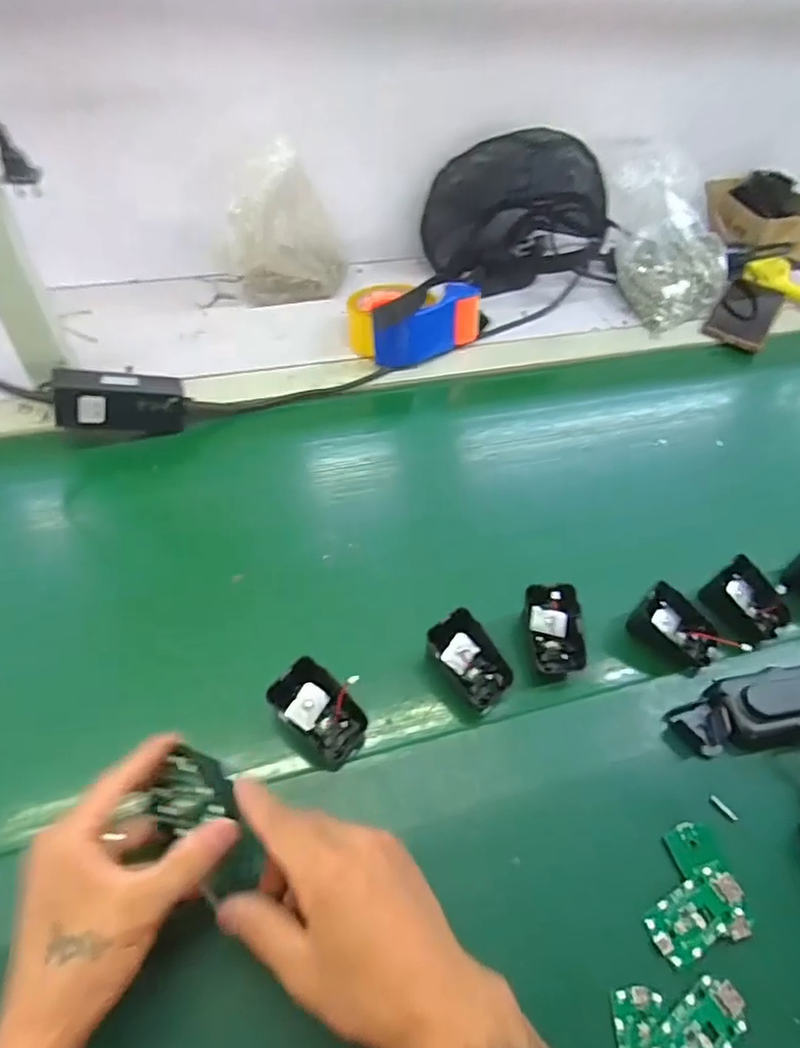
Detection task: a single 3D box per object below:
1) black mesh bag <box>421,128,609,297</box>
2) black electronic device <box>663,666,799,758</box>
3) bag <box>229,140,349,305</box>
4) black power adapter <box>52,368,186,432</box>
[{"bbox_3d":[0.153,-0.429,0.796,0.238,0.168,0.093,4,50,-1],"label":"black mesh bag"},{"bbox_3d":[0.271,0.138,0.436,0.135,0.029,0.050,-7,51,-9],"label":"black electronic device"},{"bbox_3d":[-0.140,-0.360,0.738,0.146,0.169,0.103,-4,51,-8],"label":"bag"},{"bbox_3d":[-0.271,-0.121,0.571,0.113,0.051,0.031,-1,48,-29],"label":"black power adapter"}]

